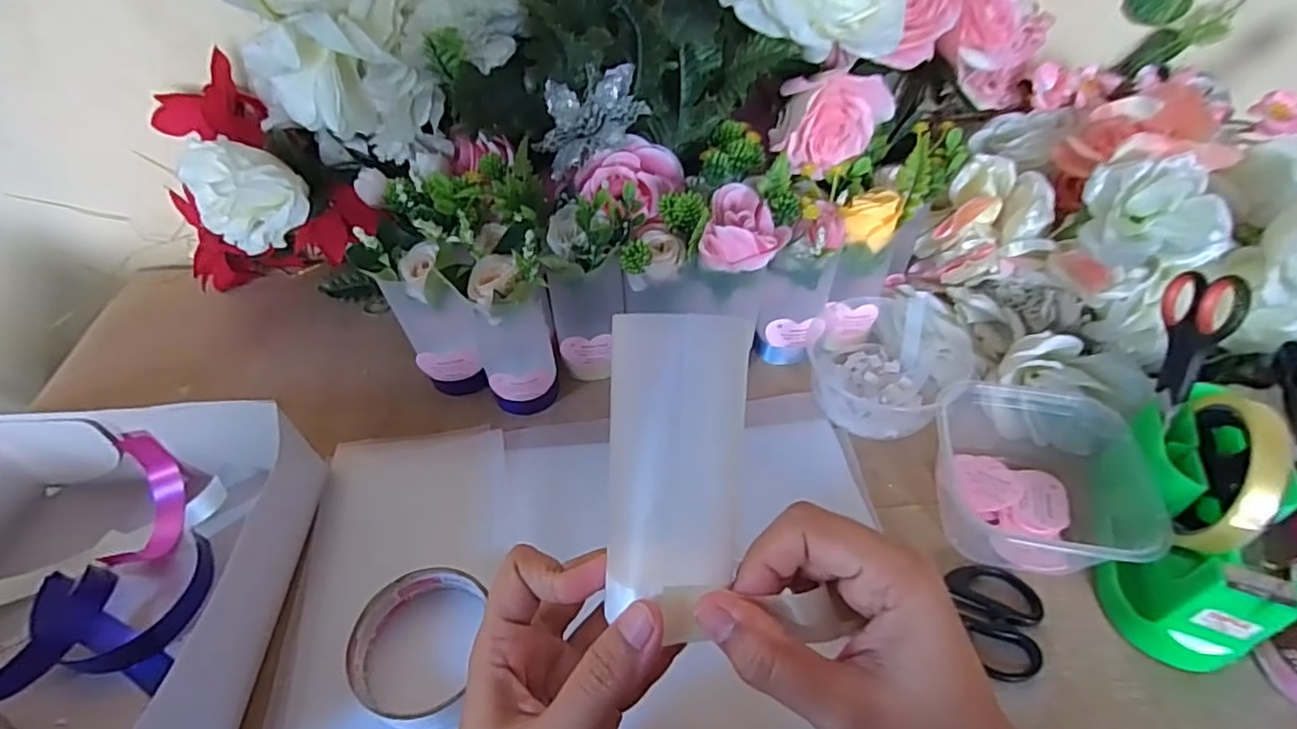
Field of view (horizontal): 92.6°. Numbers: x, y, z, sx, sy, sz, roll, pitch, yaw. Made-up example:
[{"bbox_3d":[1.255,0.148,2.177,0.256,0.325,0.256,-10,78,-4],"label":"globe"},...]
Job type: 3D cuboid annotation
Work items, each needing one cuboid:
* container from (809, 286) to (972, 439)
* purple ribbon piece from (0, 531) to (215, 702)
[{"bbox_3d":[0.183,-0.004,0.475,0.117,0.051,0.108,-35,55,-28],"label":"container"},{"bbox_3d":[-0.342,0.149,0.361,0.154,0.026,0.085,-4,47,-3],"label":"purple ribbon piece"}]

